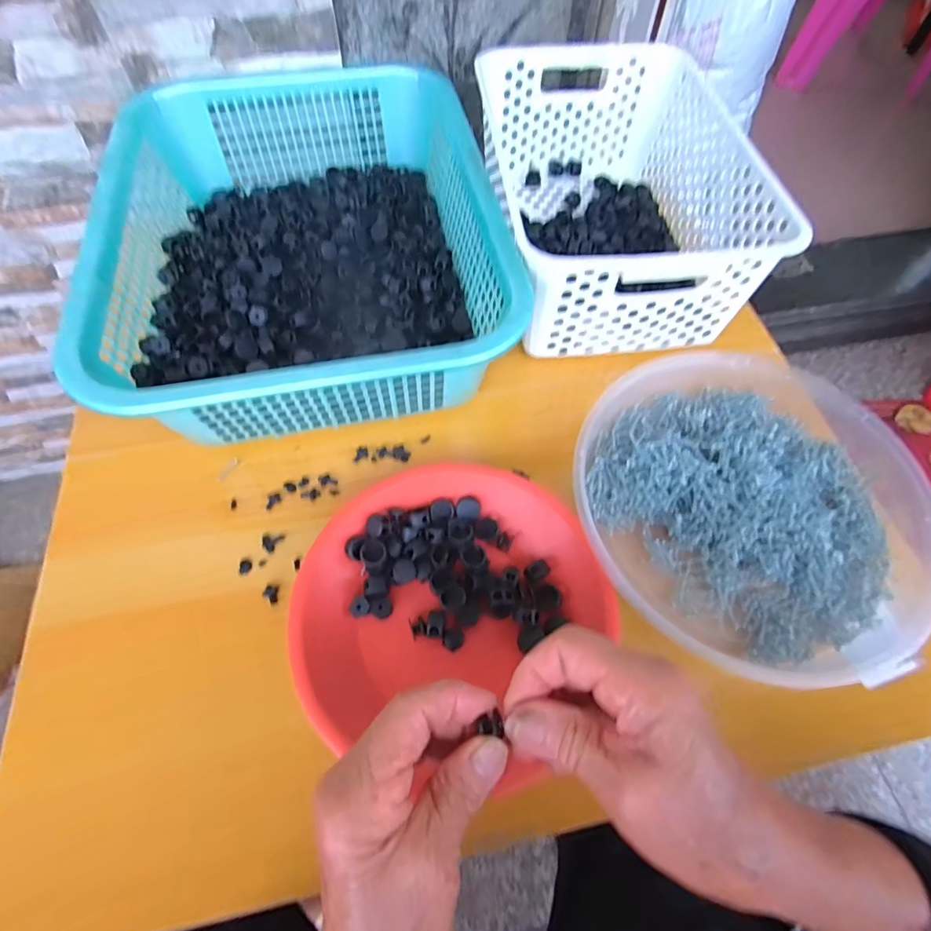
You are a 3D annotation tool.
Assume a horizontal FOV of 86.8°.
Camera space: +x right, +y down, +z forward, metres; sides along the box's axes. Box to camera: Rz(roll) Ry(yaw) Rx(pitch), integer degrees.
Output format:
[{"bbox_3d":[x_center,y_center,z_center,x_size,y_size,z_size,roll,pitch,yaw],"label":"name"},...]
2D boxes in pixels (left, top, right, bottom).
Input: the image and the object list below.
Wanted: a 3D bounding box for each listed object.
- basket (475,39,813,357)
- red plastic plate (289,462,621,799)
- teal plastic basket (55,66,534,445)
[{"bbox_3d":[0.129,-0.247,0.455,0.203,0.108,0.302,-6,61,-4],"label":"basket"},{"bbox_3d":[-0.007,0.089,0.311,0.188,0.023,0.189,0,61,-1],"label":"red plastic plate"},{"bbox_3d":[-0.131,-0.193,0.416,0.290,0.083,0.380,-11,62,-7],"label":"teal plastic basket"}]

